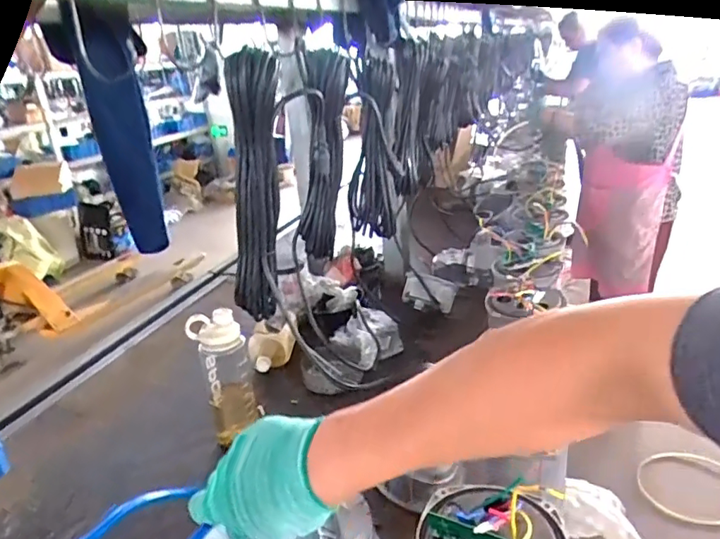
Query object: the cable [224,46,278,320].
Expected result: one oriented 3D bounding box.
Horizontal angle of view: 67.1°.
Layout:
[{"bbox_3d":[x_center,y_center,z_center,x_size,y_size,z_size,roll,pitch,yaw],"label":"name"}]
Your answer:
[{"bbox_3d":[-0.139,-0.098,0.715,0.067,0.348,0.048,-9,22,-10],"label":"cable"}]

